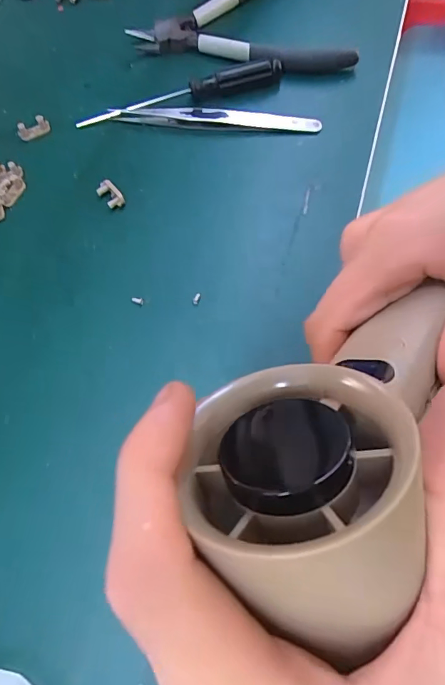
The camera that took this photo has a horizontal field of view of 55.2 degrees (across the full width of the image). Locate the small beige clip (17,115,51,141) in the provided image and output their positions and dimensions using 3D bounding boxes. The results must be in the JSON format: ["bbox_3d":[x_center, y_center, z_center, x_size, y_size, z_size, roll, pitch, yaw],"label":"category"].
[{"bbox_3d":[-0.117,-0.133,0.265,0.020,0.010,0.007,-29,70,-11],"label":"small beige clip"}]

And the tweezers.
[{"bbox_3d":[-0.004,-0.138,0.264,0.127,0.010,0.011,3,67,2],"label":"tweezers"}]

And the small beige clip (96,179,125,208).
[{"bbox_3d":[-0.064,-0.085,0.244,0.010,0.007,0.018,-37,71,-13],"label":"small beige clip"}]

